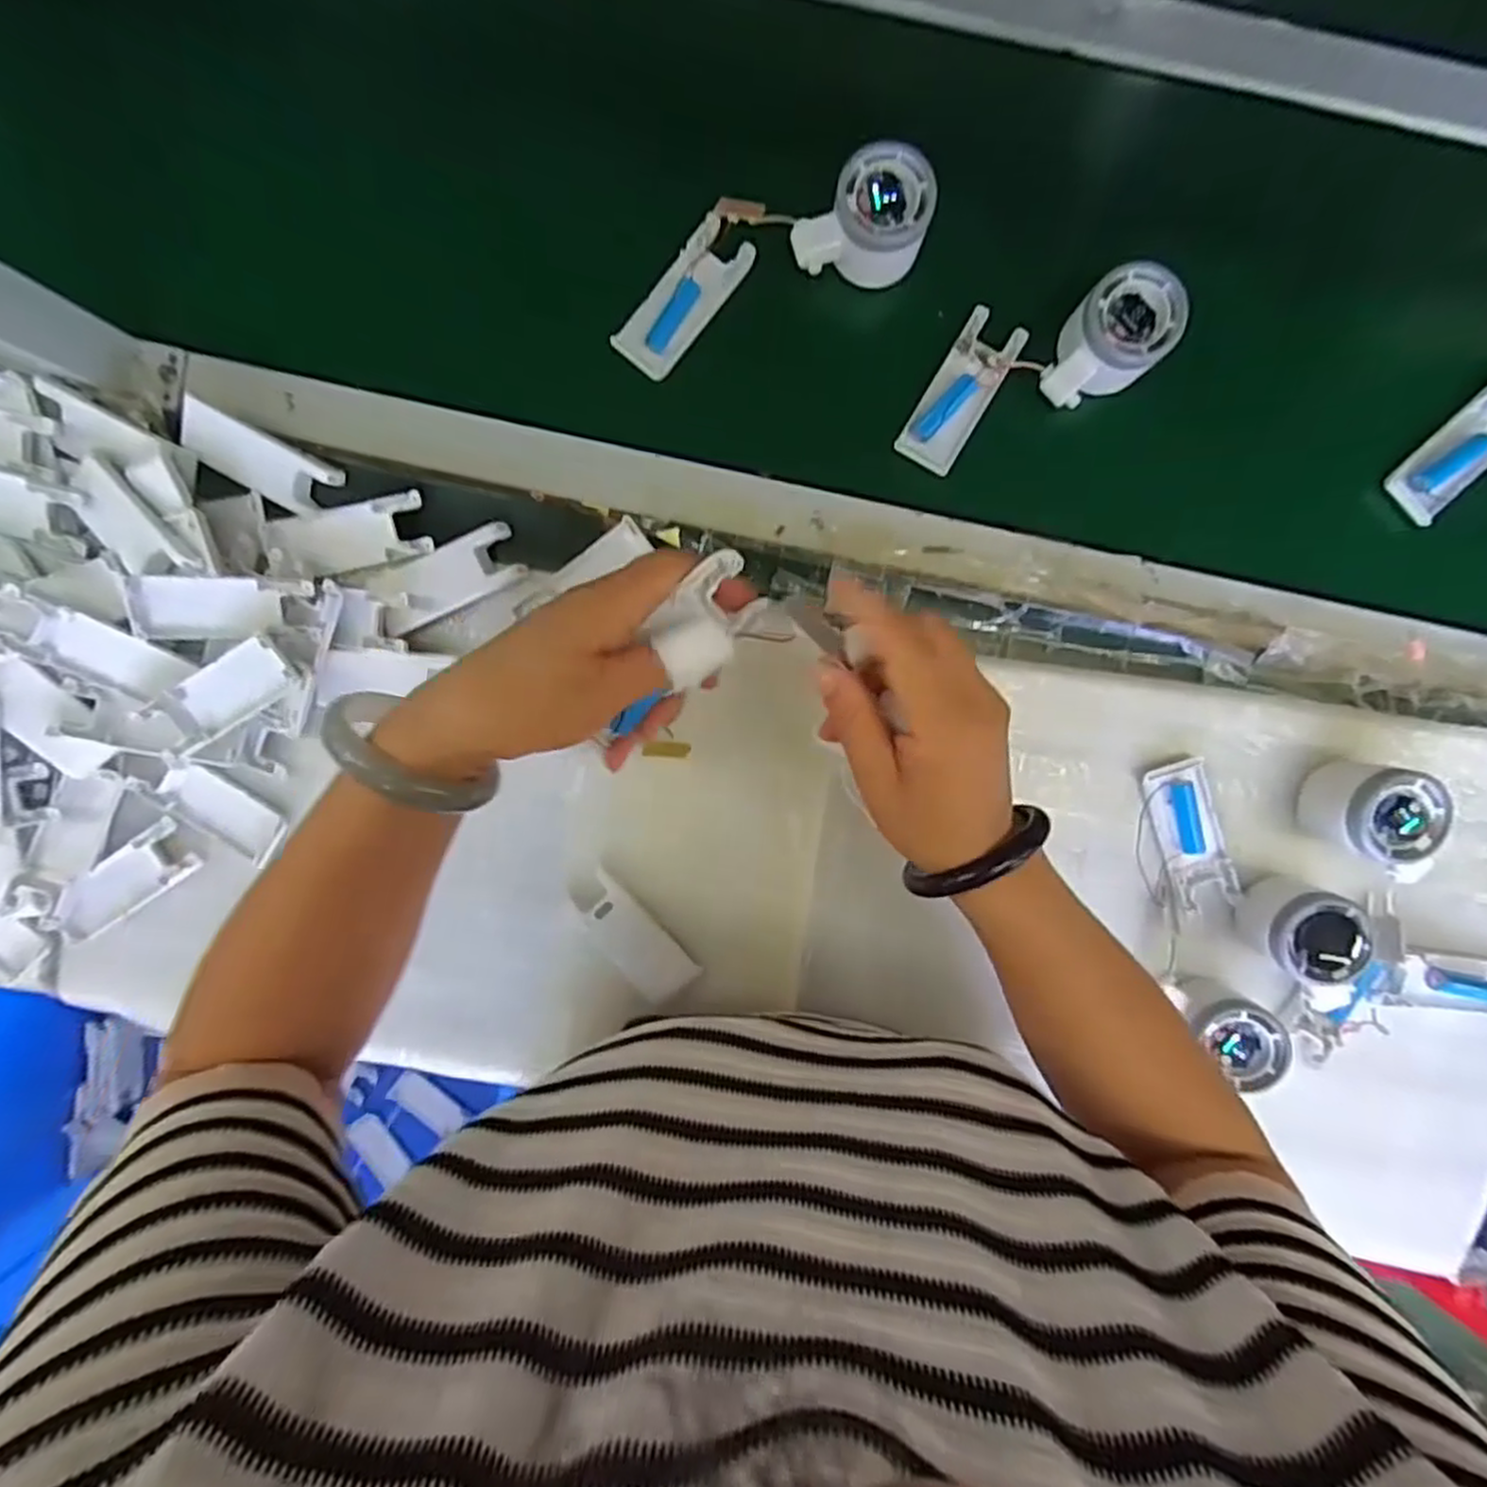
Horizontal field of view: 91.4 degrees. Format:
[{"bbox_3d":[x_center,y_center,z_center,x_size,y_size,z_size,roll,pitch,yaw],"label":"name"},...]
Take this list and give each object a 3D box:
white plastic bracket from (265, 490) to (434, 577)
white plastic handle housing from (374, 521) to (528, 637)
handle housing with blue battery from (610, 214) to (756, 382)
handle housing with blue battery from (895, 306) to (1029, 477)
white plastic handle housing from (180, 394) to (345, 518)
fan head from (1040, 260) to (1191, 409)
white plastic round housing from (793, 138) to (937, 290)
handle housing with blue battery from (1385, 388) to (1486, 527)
[{"bbox_3d":[-0.258,-0.135,0.474,0.103,0.012,0.041,-10,95,-1],"label":"white plastic bracket"},{"bbox_3d":[-0.193,-0.109,0.475,0.094,0.011,0.041,-26,95,0],"label":"white plastic handle housing"},{"bbox_3d":[-0.040,-0.290,0.476,0.040,0.018,0.104,39,93,-4],"label":"handle housing with blue battery"},{"bbox_3d":[0.143,-0.230,0.476,0.039,0.016,0.102,30,93,-4],"label":"handle housing with blue battery"},{"bbox_3d":[-0.311,-0.180,0.463,0.101,0.012,0.036,26,93,-2],"label":"white plastic handle housing"},{"bbox_3d":[0.226,-0.249,0.453,0.082,0.044,0.056,-39,95,2],"label":"fan head"},{"bbox_3d":[0.073,-0.327,0.451,0.081,0.044,0.056,-1,95,-2],"label":"white plastic round housing"},{"bbox_3d":[0.477,-0.194,0.481,0.103,0.015,0.038,-44,95,2],"label":"handle housing with blue battery"}]

